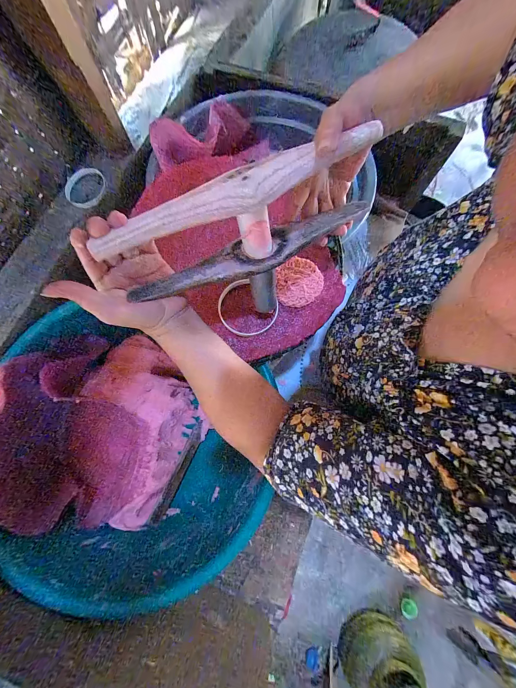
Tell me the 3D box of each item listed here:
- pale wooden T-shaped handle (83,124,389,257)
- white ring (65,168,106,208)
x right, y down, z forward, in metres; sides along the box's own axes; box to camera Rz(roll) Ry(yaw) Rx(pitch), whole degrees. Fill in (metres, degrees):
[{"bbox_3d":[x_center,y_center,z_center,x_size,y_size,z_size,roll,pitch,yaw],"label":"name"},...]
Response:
[{"bbox_3d":[-0.012,-0.129,0.251,0.272,0.073,0.045,-24,74,-6],"label":"pale wooden T-shaped handle"},{"bbox_3d":[-0.362,-0.330,0.530,0.012,0.058,0.089,30,86,36],"label":"white ring"}]

